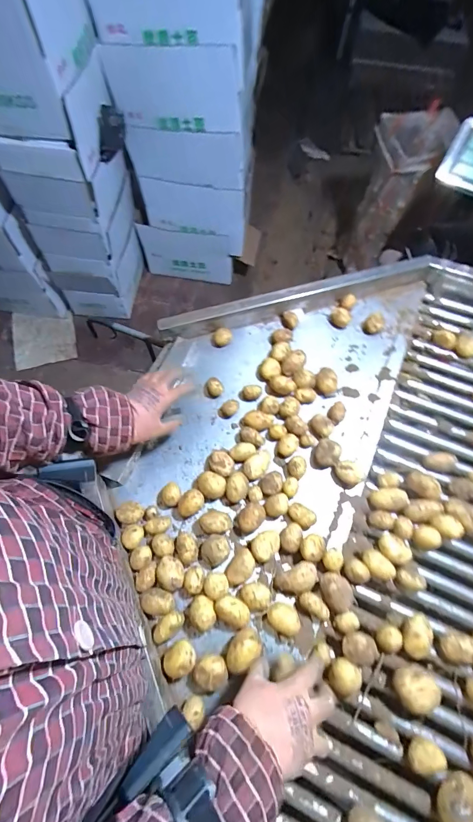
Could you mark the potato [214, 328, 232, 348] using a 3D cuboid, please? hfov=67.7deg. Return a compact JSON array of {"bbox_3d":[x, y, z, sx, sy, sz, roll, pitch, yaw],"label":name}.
[{"bbox_3d":[-0.027,-0.143,0.684,0.033,0.030,0.030,-3,67,-3],"label":"potato"}]

